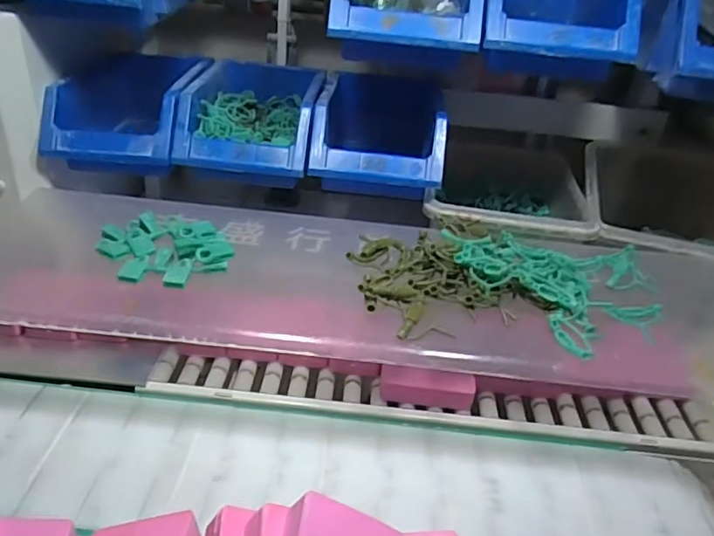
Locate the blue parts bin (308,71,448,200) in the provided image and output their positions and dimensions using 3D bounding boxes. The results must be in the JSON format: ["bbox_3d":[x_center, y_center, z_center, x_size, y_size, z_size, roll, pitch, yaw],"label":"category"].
[{"bbox_3d":[0.018,-0.136,0.598,0.127,0.086,0.198,4,32,-4],"label":"blue parts bin"}]

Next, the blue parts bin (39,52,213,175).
[{"bbox_3d":[-0.226,-0.167,0.599,0.126,0.079,0.188,7,32,1],"label":"blue parts bin"}]

